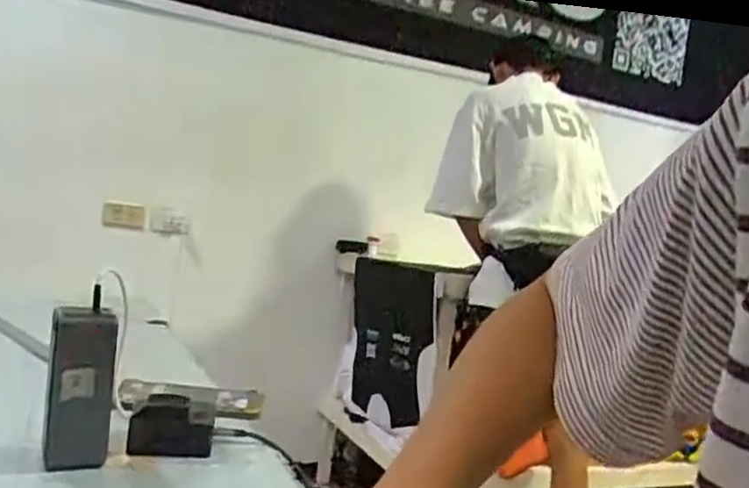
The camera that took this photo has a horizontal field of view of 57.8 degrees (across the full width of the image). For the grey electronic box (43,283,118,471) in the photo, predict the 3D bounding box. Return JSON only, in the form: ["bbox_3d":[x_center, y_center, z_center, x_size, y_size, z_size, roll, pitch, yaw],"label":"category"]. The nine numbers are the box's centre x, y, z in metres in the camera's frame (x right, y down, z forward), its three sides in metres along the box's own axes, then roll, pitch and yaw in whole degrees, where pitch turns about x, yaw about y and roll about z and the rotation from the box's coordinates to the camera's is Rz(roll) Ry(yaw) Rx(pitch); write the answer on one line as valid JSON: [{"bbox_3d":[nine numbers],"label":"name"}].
[{"bbox_3d":[-0.248,0.122,0.573,0.050,0.142,0.033,6,2,-20],"label":"grey electronic box"}]

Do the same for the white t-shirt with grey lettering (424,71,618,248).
[{"bbox_3d":[0.370,-0.200,1.643,0.417,0.376,0.193,6,2,-24],"label":"white t-shirt with grey lettering"}]

